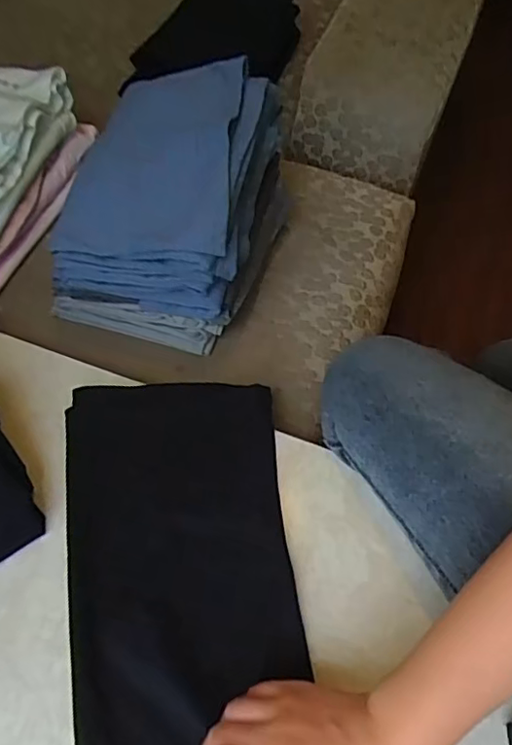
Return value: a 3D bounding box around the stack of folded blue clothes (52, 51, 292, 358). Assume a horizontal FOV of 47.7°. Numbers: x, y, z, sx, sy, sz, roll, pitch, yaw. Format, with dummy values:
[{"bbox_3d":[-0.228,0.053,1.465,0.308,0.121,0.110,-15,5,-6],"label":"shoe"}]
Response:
[{"bbox_3d":[-0.089,-0.183,0.626,0.200,0.185,0.244,16,58,8],"label":"stack of folded blue clothes"}]

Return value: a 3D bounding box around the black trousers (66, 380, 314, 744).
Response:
[{"bbox_3d":[-0.048,0.200,0.422,0.178,0.040,0.452,-5,54,-6],"label":"black trousers"}]

